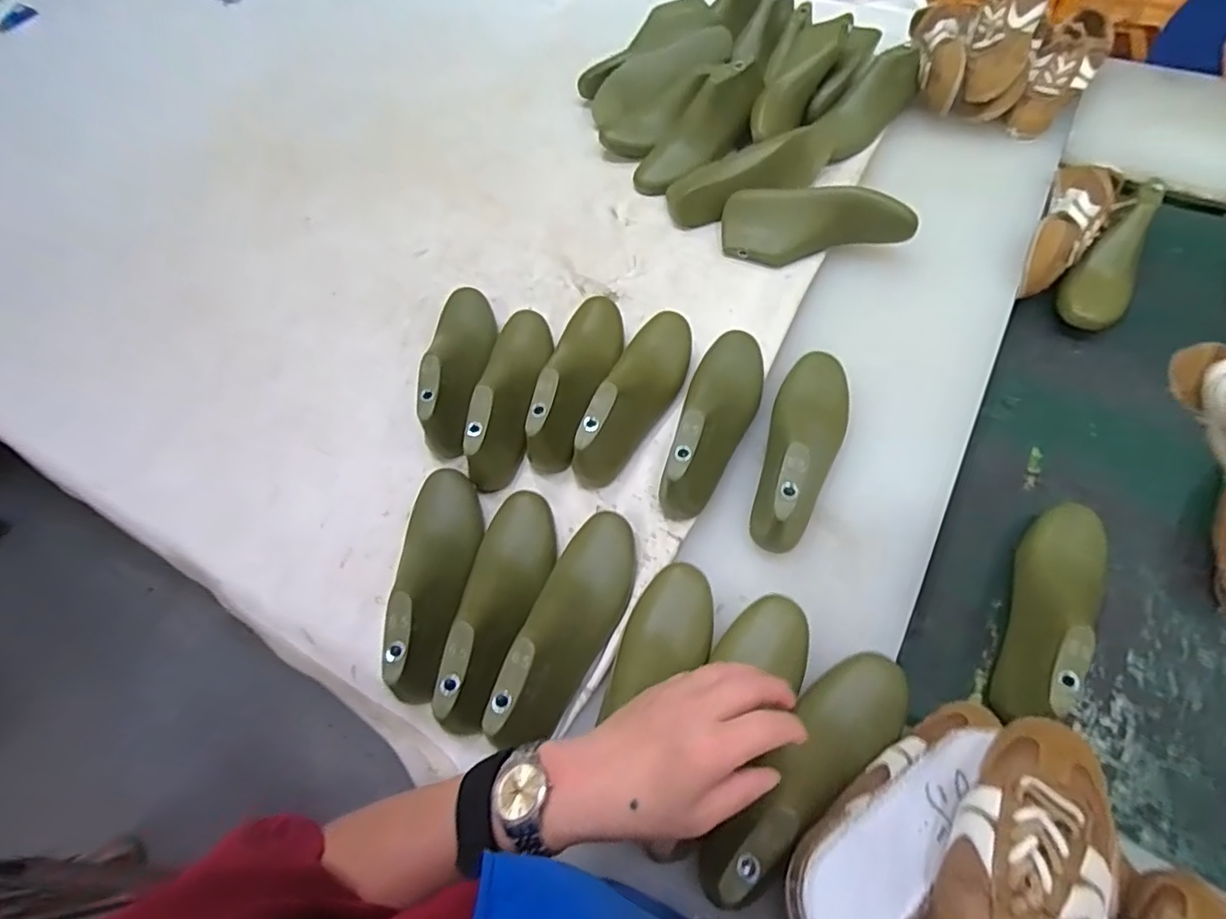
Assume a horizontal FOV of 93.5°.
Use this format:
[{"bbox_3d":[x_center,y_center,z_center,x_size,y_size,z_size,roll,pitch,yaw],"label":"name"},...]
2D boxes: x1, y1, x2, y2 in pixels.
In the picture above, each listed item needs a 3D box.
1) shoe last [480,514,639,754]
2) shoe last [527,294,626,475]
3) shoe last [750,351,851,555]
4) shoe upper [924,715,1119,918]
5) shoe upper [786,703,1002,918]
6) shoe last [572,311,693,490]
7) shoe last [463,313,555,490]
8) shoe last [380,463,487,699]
[{"bbox_3d":[-0.037,0.151,0.534,0.076,0.074,0.232,19,51,14],"label":"shoe last"},{"bbox_3d":[-0.038,-0.105,0.667,0.074,0.089,0.239,7,64,10],"label":"shoe last"},{"bbox_3d":[0.197,-0.018,0.597,0.077,0.088,0.232,17,66,14],"label":"shoe last"},{"bbox_3d":[0.260,0.270,0.363,0.096,0.060,0.224,25,69,18],"label":"shoe upper"},{"bbox_3d":[0.215,0.249,0.412,0.255,0.068,0.084,-23,59,-37],"label":"shoe upper"},{"bbox_3d":[0.032,-0.081,0.645,0.076,0.087,0.232,17,66,14],"label":"shoe last"},{"bbox_3d":[-0.116,-0.088,0.663,0.072,0.090,0.236,-1,63,6],"label":"shoe last"},{"bbox_3d":[-0.175,0.105,0.566,0.075,0.059,0.235,-2,48,2],"label":"shoe last"}]

